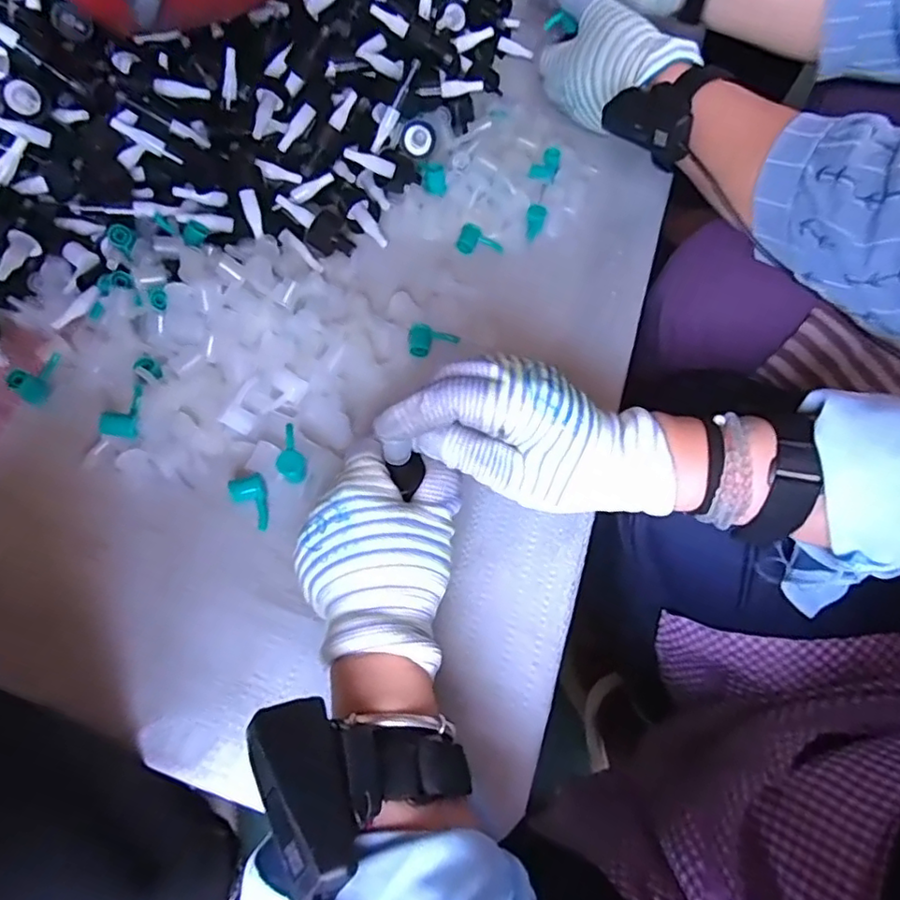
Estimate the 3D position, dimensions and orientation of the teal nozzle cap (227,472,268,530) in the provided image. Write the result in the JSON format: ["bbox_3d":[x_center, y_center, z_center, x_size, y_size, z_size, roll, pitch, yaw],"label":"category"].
[{"bbox_3d":[-0.123,0.032,0.384,0.021,0.013,0.035,-30,67,-17],"label":"teal nozzle cap"}]

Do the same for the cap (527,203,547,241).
[{"bbox_3d":[0.072,-0.192,0.513,0.015,0.015,0.025,10,62,3],"label":"cap"}]

